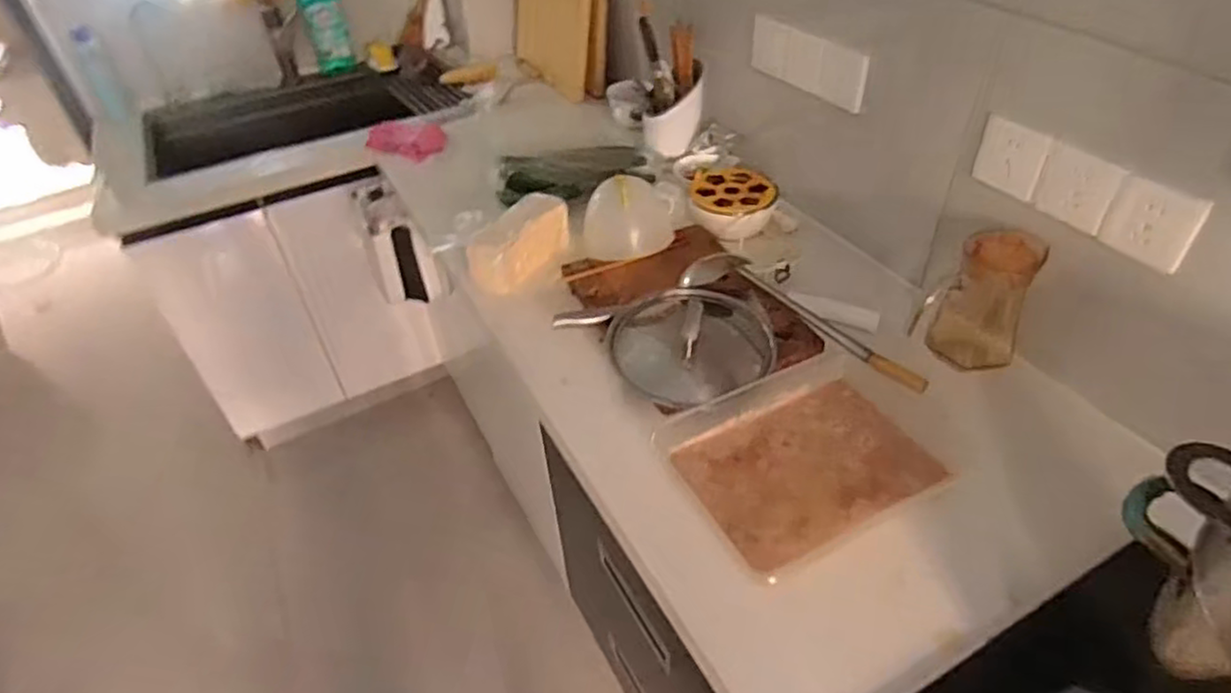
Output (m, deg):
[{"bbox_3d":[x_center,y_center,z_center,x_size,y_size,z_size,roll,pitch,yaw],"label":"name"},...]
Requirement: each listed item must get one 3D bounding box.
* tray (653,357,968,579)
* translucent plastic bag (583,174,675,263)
[{"bbox_3d":[0.226,0.125,0.832,0.310,0.039,0.242,-20,44,-19],"label":"tray"},{"bbox_3d":[0.021,-0.209,1.140,0.146,0.103,0.070,-7,42,-4],"label":"translucent plastic bag"}]

